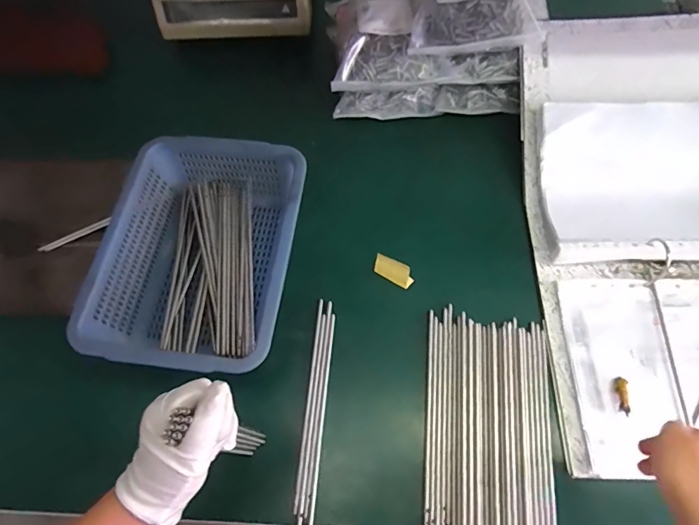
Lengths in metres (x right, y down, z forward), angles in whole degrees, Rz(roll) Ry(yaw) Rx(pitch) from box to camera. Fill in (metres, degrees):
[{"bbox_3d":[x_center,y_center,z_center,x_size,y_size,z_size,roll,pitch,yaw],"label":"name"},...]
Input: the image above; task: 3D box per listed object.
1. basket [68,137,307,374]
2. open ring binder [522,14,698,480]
[{"bbox_3d":[-0.184,-0.009,0.601,0.225,0.106,0.304,6,66,6],"label":"basket"},{"bbox_3d":[0.419,-0.056,0.578,0.340,0.087,0.596,-1,65,3],"label":"open ring binder"}]

